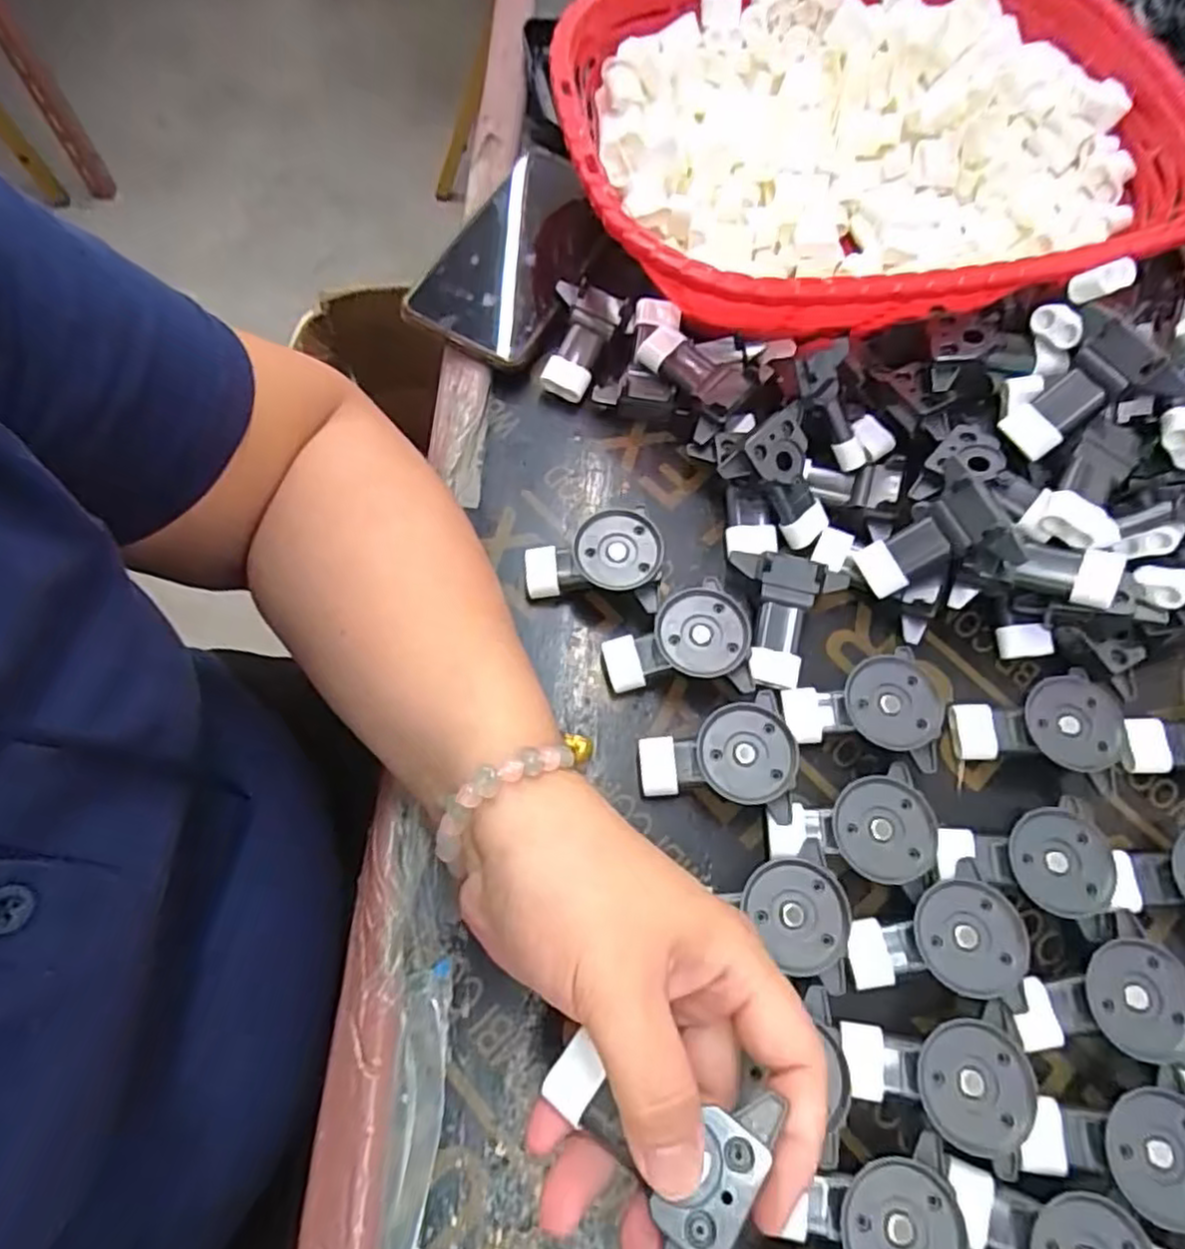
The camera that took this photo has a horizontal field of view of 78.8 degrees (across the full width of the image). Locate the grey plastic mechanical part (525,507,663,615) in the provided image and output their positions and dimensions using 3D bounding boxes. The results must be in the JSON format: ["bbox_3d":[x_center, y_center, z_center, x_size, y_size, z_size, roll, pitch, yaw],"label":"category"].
[{"bbox_3d":[0.001,-0.032,0.359,0.065,0.029,0.042,8,67,0],"label":"grey plastic mechanical part"}]

